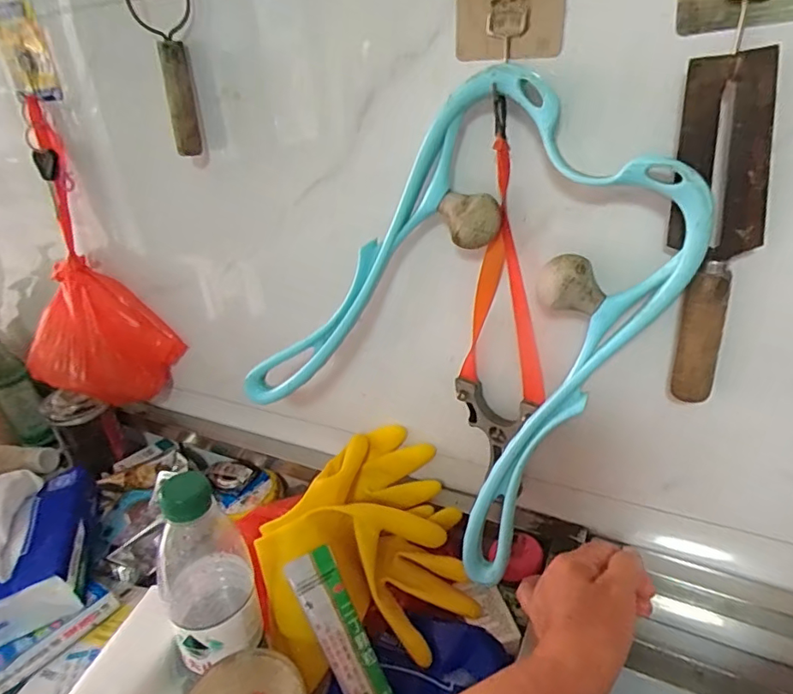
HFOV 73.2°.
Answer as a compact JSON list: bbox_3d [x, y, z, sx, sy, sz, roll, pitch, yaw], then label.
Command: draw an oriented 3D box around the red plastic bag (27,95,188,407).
[{"bbox_3d":[-0.339,-0.066,0.572,0.131,0.317,0.119,-26,34,-34],"label":"red plastic bag"}]

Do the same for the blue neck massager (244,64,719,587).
[{"bbox_3d":[0.034,-0.009,0.404,0.317,0.340,0.101,12,32,29],"label":"blue neck massager"}]

